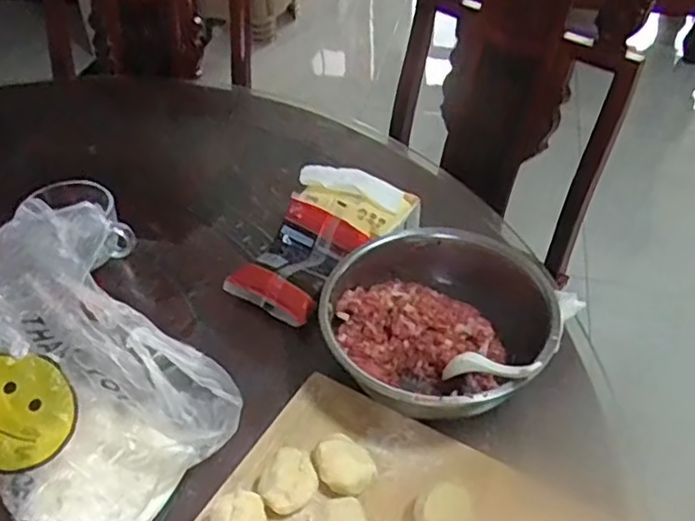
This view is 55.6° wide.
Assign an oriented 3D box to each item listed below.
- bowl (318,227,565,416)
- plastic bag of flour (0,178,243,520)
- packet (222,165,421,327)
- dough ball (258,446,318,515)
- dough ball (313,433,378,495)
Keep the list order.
[{"bbox_3d":[0.088,0.066,0.656,0.215,0.078,0.216,-2,42,2],"label":"bowl"},{"bbox_3d":[-0.240,0.088,0.594,0.193,0.162,0.254,-31,48,-26],"label":"plastic bag of flour"},{"bbox_3d":[-0.030,-0.028,0.769,0.131,0.084,0.209,25,50,29],"label":"packet"},{"bbox_3d":[-0.050,0.185,0.555,0.047,0.028,0.049,-2,42,2],"label":"dough ball"},{"bbox_3d":[-0.002,0.178,0.567,0.044,0.031,0.048,-2,42,2],"label":"dough ball"}]

